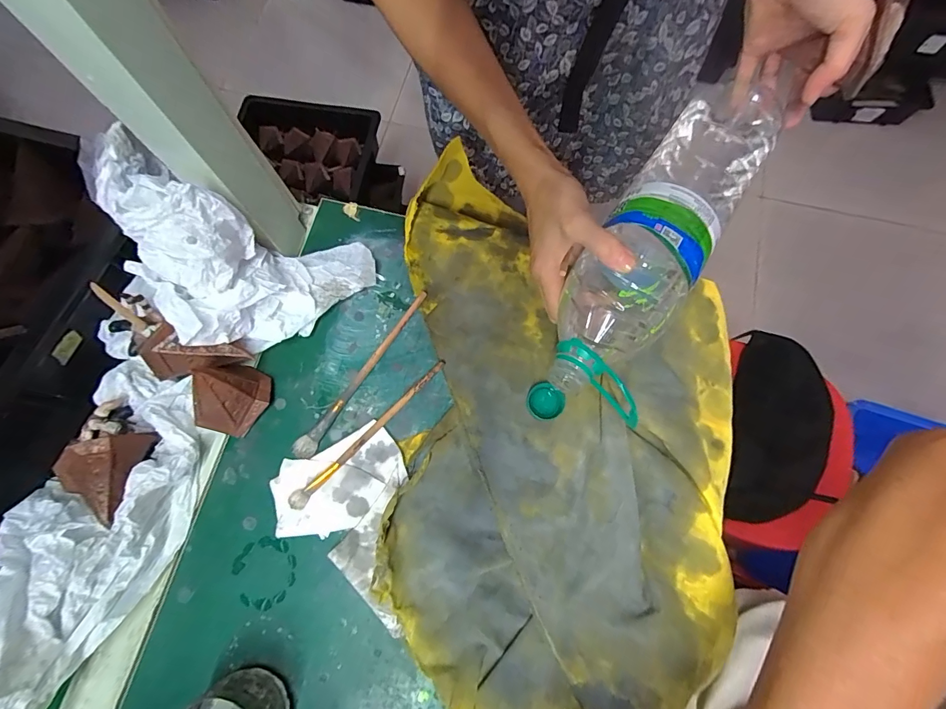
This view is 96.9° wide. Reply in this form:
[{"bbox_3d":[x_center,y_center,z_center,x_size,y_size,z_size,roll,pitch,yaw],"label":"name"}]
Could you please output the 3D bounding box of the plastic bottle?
[{"bbox_3d":[0.160,-0.095,0.359,0.092,0.092,0.351,34,78,10],"label":"plastic bottle"}]

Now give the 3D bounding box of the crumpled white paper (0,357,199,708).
[{"bbox_3d":[-0.307,0.127,0.318,0.136,0.080,0.250,16,75,6],"label":"crumpled white paper"}]

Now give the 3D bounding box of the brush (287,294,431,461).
[{"bbox_3d":[-0.097,0.015,0.379,0.016,0.012,0.181,33,77,10],"label":"brush"}]

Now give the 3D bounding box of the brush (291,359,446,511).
[{"bbox_3d":[-0.089,0.065,0.362,0.012,0.013,0.172,43,79,12],"label":"brush"}]

